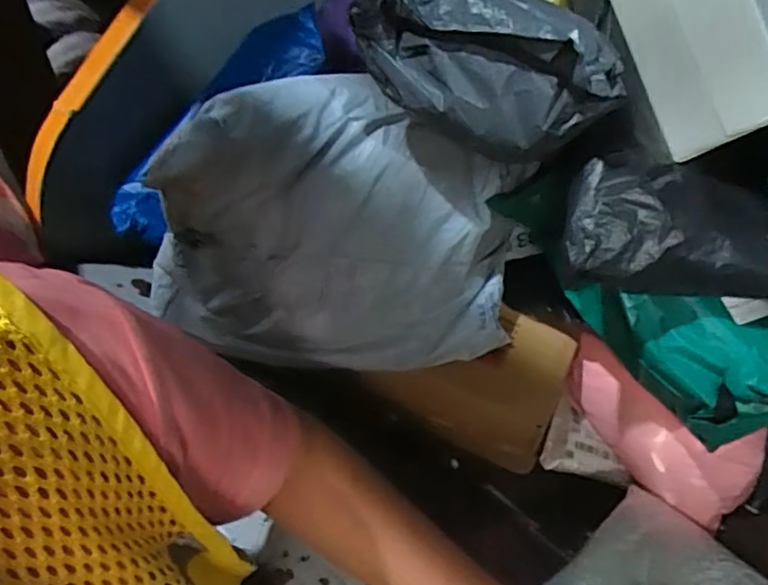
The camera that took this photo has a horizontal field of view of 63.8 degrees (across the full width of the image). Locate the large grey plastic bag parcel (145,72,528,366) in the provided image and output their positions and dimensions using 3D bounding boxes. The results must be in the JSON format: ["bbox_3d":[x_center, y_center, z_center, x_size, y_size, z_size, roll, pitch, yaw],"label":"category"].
[{"bbox_3d":[-0.050,-0.065,0.626,0.357,0.279,0.090,4,15,2],"label":"large grey plastic bag parcel"}]

